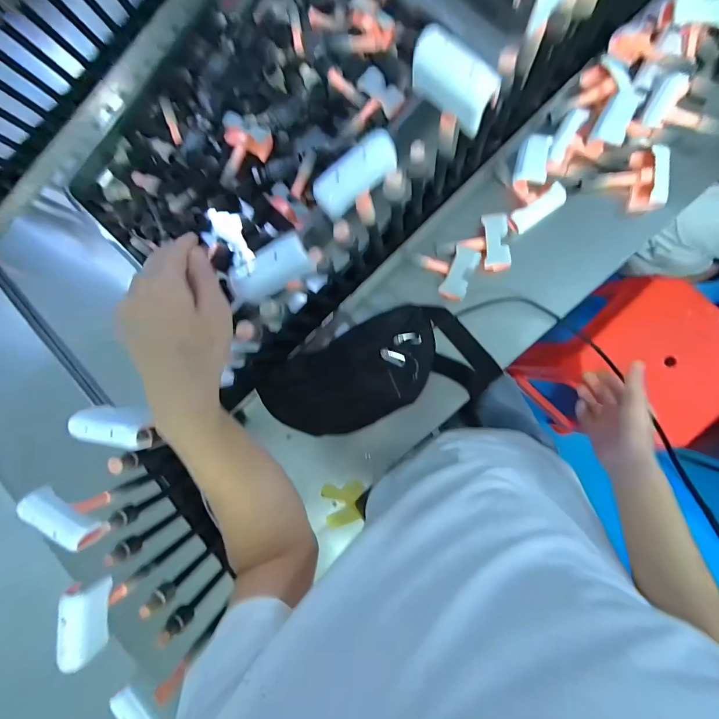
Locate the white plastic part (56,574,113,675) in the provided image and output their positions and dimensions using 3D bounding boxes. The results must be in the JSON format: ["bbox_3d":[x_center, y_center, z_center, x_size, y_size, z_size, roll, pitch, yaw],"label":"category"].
[{"bbox_3d":[-0.291,0.281,0.367,0.023,0.044,0.076,-11,82,43],"label":"white plastic part"}]

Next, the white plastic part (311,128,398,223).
[{"bbox_3d":[-0.006,-0.167,0.311,0.079,0.040,0.024,-34,47,7],"label":"white plastic part"}]

